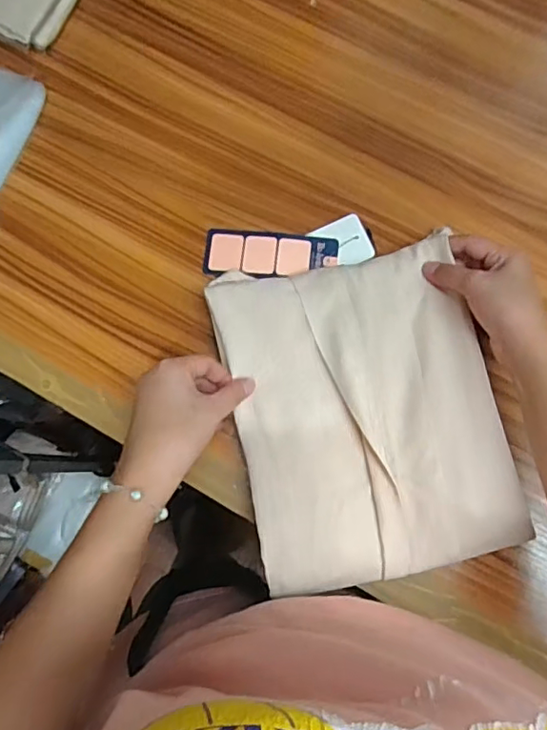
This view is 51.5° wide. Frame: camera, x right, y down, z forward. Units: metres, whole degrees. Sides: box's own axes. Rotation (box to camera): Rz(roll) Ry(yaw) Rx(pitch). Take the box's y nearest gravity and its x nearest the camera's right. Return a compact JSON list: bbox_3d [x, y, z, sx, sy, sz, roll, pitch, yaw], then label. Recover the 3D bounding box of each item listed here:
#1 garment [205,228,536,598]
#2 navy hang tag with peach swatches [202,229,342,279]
[{"bbox_3d":[0.071,0.034,0.449,0.199,0.024,0.253,-12,79,-2],"label":"garment"},{"bbox_3d":[-0.002,-0.099,0.508,0.118,0.005,0.045,4,78,3],"label":"navy hang tag with peach swatches"}]

